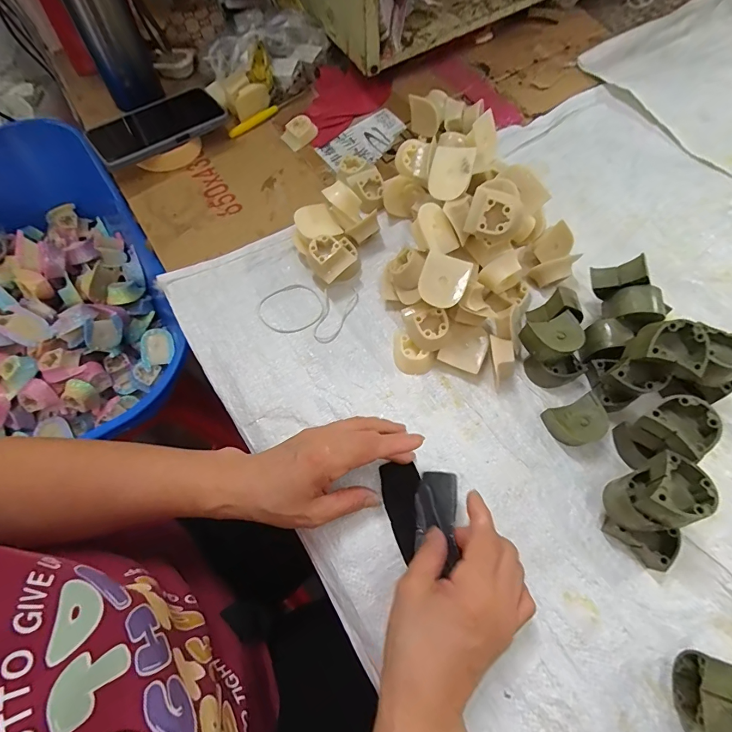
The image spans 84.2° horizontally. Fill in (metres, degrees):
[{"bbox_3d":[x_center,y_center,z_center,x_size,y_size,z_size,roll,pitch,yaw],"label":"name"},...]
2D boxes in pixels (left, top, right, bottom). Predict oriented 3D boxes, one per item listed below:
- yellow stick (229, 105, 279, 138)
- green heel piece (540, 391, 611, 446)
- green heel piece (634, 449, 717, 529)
[{"bbox_3d":[-0.155,-0.337,0.560,0.081,0.013,0.009,-41,71,-14],"label":"yellow stick"},{"bbox_3d":[0.192,0.053,0.372,0.046,0.028,0.039,-15,67,-5],"label":"green heel piece"},{"bbox_3d":[0.227,0.093,0.297,0.038,0.025,0.048,35,71,14],"label":"green heel piece"}]

